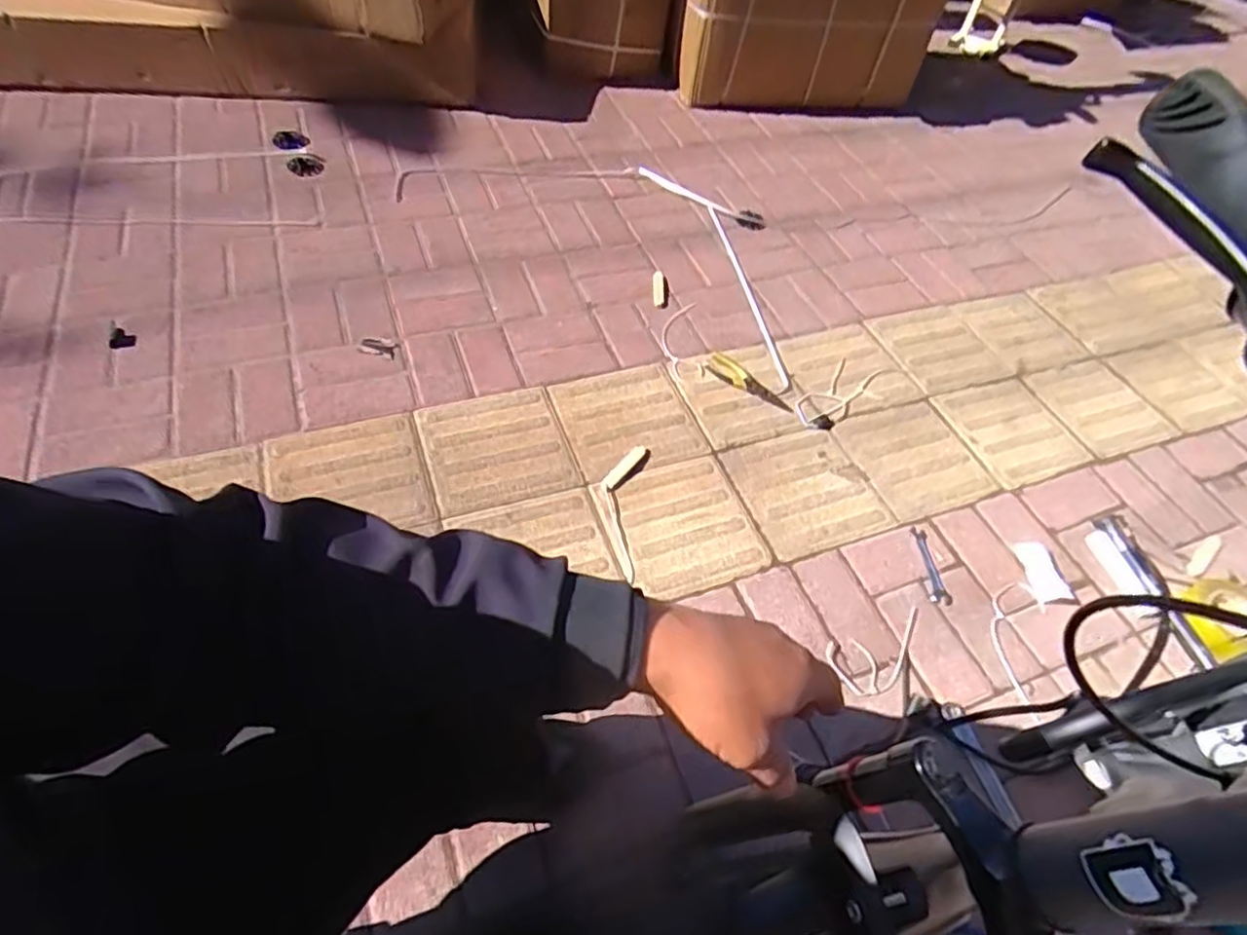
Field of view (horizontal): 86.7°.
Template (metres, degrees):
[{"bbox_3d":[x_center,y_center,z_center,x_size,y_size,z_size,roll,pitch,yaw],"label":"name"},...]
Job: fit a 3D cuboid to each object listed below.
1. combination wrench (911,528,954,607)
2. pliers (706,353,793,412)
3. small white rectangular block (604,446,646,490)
[{"bbox_3d":[0.518,0.167,1.117,0.037,0.010,0.139,-2,55,-5],"label":"combination wrench"},{"bbox_3d":[0.250,-0.165,1.327,0.196,0.018,0.057,36,60,20],"label":"pliers"},{"bbox_3d":[0.003,-0.002,1.166,0.024,0.006,0.109,34,59,19],"label":"small white rectangular block"}]

